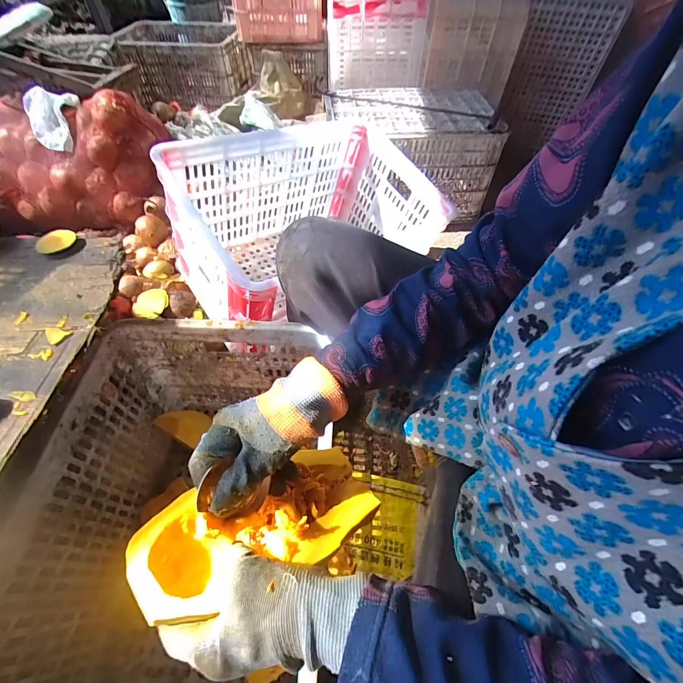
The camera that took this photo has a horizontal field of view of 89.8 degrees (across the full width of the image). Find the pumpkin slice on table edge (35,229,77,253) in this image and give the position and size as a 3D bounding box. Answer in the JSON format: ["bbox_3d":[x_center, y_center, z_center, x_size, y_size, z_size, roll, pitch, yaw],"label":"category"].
[{"bbox_3d":[-0.430,-0.150,0.516,0.037,0.015,0.049,23,56,14],"label":"pumpkin slice on table edge"}]

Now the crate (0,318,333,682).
[{"bbox_3d":[-0.212,0.258,0.489,0.301,0.277,0.510,3,54,0],"label":"crate"}]

